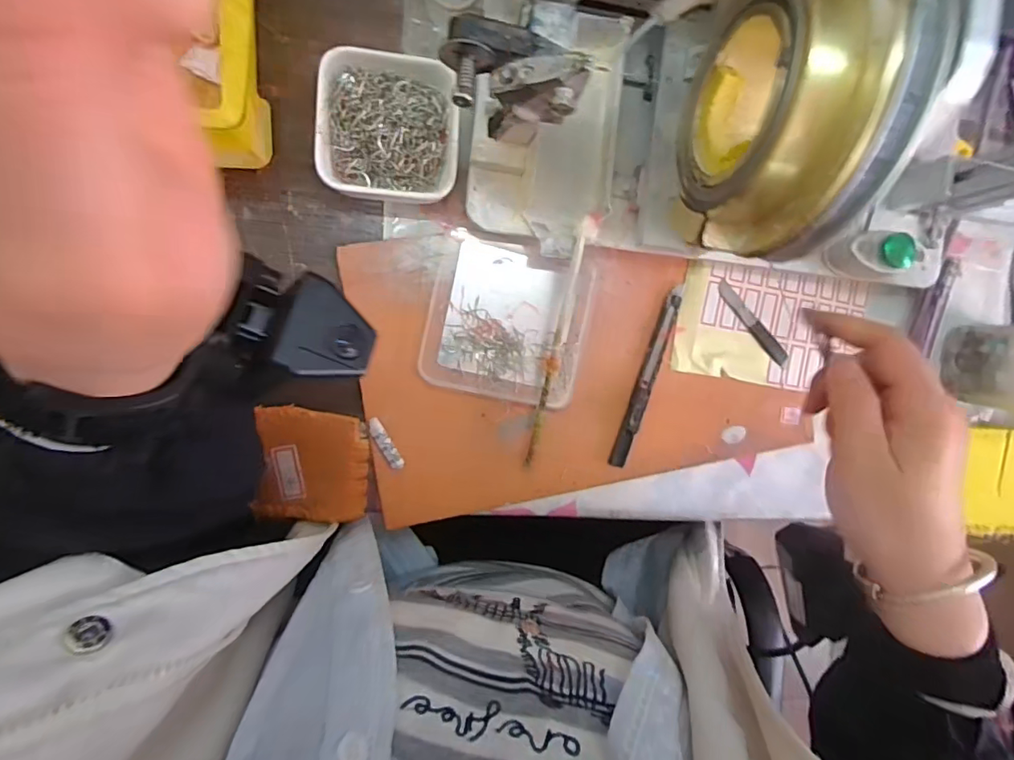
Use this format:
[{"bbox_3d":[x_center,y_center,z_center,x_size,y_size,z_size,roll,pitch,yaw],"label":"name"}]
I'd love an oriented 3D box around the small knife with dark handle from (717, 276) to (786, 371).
[{"bbox_3d":[0.180,-0.041,0.388,0.010,0.004,0.078,-44,99,-4],"label":"small knife with dark handle"}]

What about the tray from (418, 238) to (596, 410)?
[{"bbox_3d":[0.003,-0.039,0.350,0.105,0.019,0.102,12,92,-10],"label":"tray"}]

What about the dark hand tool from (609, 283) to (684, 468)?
[{"bbox_3d":[0.099,-0.002,0.373,0.012,0.006,0.133,19,91,-10],"label":"dark hand tool"}]

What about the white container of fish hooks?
[{"bbox_3d":[-0.071,-0.156,0.328,0.081,0.032,0.084,3,93,-9],"label":"white container of fish hooks"}]

